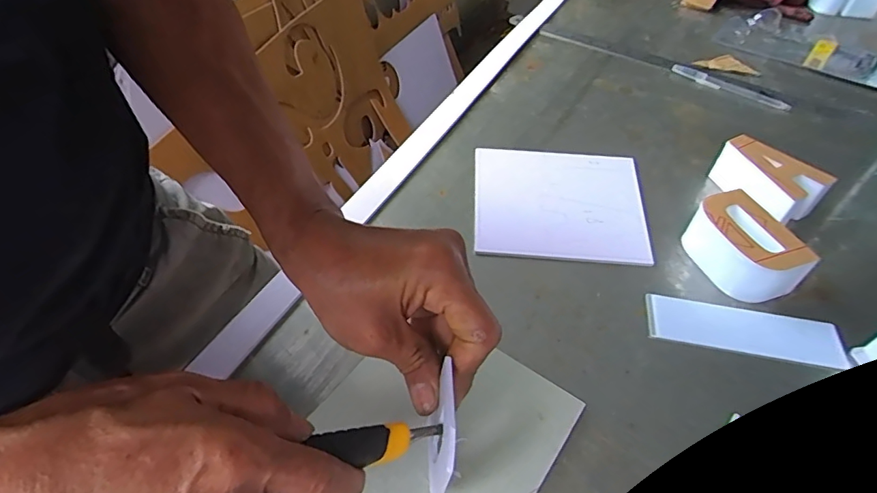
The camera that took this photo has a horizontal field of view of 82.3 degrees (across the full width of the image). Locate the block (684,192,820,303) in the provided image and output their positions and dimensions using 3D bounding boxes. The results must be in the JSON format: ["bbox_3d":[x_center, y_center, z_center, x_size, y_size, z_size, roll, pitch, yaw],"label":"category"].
[{"bbox_3d":[0.240,0.001,0.406,0.067,0.044,0.087,-14,50,-15],"label":"block"}]

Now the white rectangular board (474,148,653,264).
[{"bbox_3d":[0.110,-0.043,0.460,0.149,0.010,0.133,6,48,2],"label":"white rectangular board"}]

